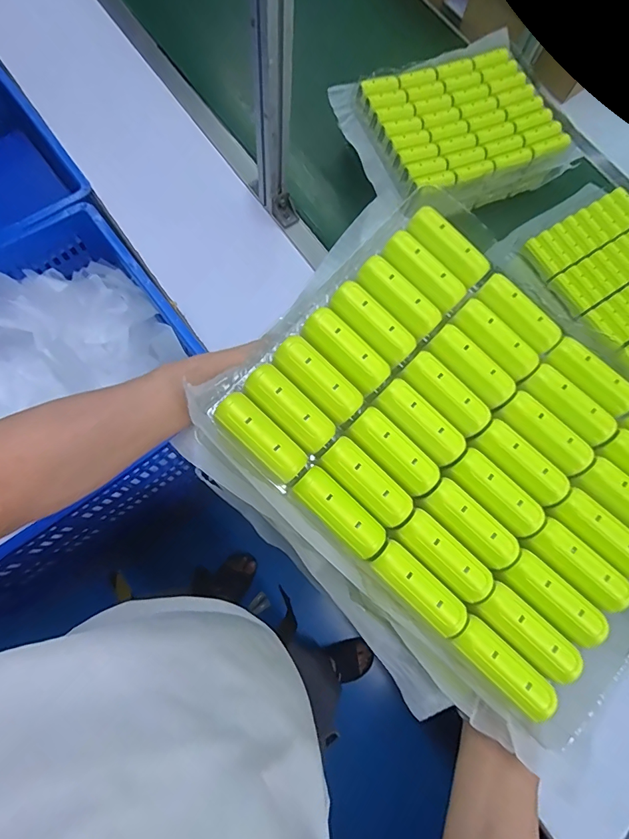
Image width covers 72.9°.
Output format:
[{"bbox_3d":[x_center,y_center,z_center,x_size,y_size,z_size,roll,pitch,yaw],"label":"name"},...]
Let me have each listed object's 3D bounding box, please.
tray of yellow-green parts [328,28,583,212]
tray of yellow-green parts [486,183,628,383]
[{"bbox_3d":[0.256,-0.555,0.816,0.373,0.080,0.292,-22,77,-10],"label":"tray of yellow-green parts"},{"bbox_3d":[0.551,-0.227,0.765,0.286,0.049,0.402,-33,79,-13],"label":"tray of yellow-green parts"}]

